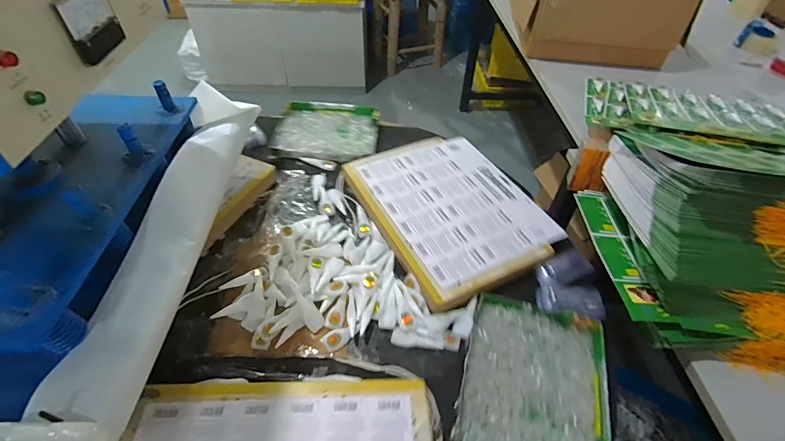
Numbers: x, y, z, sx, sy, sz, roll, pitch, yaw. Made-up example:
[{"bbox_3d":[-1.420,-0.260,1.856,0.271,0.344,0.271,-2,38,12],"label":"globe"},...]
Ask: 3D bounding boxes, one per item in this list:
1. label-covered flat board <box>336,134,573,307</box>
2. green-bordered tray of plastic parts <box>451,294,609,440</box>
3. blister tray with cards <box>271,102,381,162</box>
[{"bbox_3d":[0.126,-0.037,0.863,0.333,0.027,0.419,-20,50,-20],"label":"label-covered flat board"},{"bbox_3d":[0.220,0.252,0.619,0.209,0.034,0.254,14,47,11],"label":"green-bordered tray of plastic parts"},{"bbox_3d":[-0.172,-0.243,1.049,0.261,0.026,0.221,3,46,0],"label":"blister tray with cards"}]

